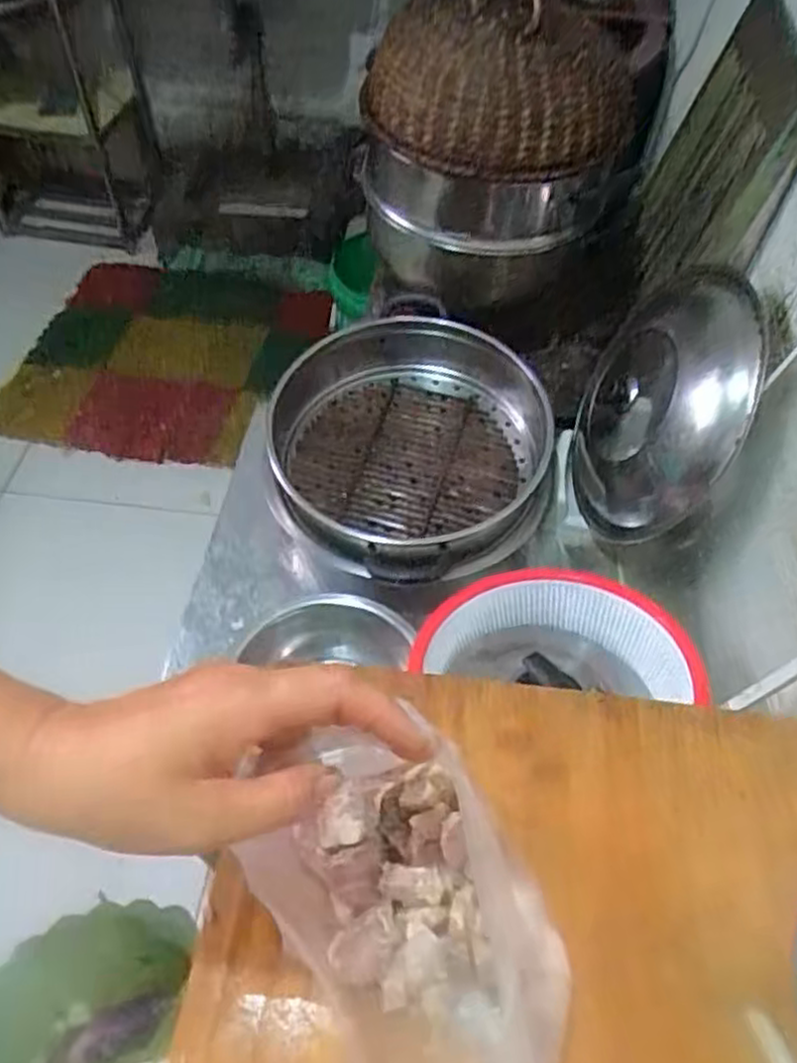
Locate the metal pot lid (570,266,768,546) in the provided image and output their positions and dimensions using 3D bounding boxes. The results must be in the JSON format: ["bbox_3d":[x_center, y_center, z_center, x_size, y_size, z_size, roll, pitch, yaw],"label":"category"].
[{"bbox_3d":[0.301,-0.148,0.869,0.085,0.296,0.292,15,59,-23],"label":"metal pot lid"}]

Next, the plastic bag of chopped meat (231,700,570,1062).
[{"bbox_3d":[0.007,0.194,0.366,0.124,0.066,0.215,-23,58,-17],"label":"plastic bag of chopped meat"}]

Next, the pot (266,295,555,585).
[{"bbox_3d":[0.020,-0.108,0.912,0.342,0.126,0.347,1,54,-1],"label":"pot"}]

